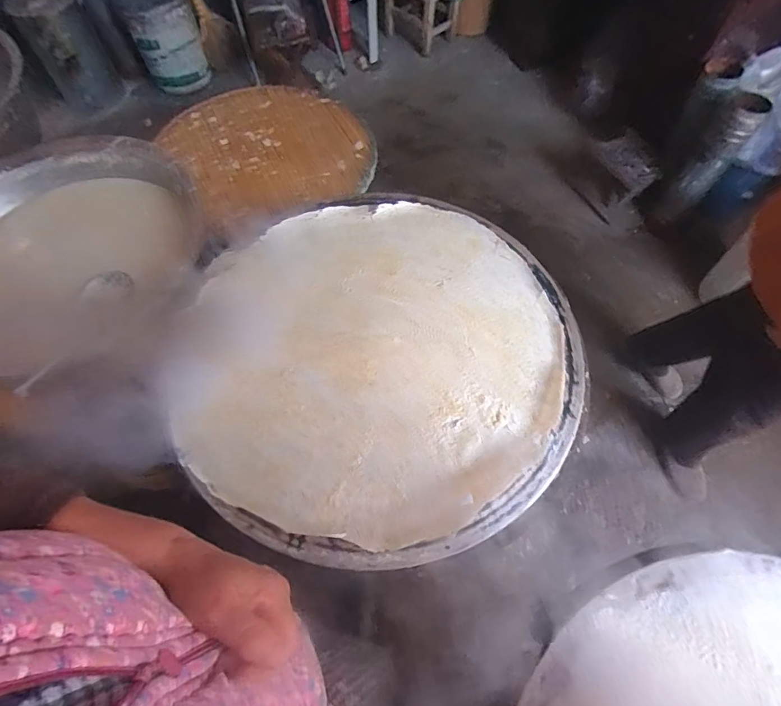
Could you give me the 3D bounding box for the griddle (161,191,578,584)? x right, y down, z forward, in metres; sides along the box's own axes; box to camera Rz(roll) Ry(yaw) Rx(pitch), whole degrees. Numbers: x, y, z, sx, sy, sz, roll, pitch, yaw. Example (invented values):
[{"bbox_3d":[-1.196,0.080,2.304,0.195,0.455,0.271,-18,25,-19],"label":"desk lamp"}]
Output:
[{"bbox_3d":[-0.016,-0.004,0.682,0.601,0.042,0.569,1,61,-2],"label":"griddle"}]

